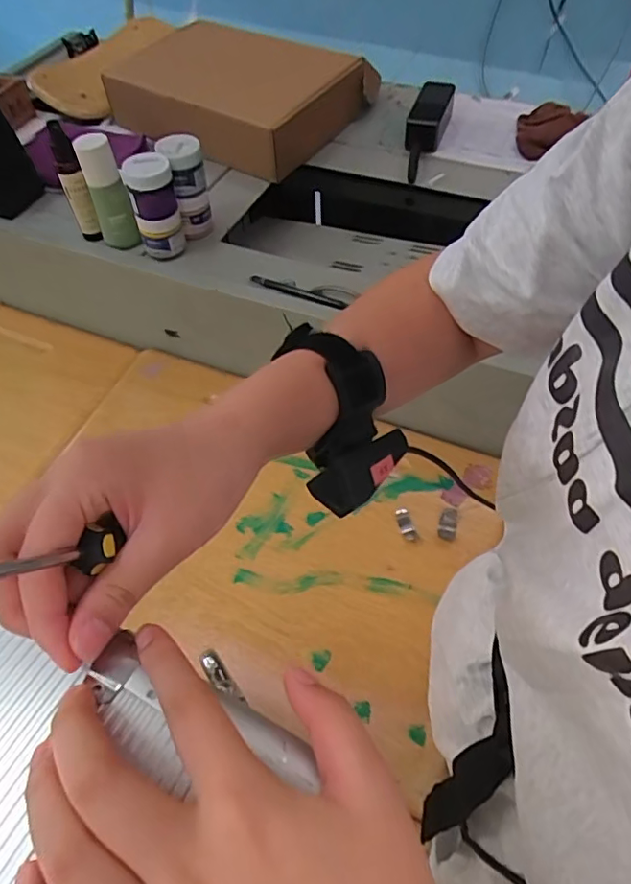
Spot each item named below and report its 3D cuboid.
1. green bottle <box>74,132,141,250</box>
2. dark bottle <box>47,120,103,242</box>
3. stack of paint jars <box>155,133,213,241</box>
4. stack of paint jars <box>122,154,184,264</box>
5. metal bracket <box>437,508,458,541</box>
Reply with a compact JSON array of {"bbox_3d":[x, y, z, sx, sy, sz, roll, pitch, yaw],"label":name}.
[{"bbox_3d":[-0.267,-0.319,0.696,0.048,0.133,0.043,-22,57,-12],"label":"green bottle"},{"bbox_3d":[-0.311,-0.330,0.702,0.028,0.144,0.032,-26,58,-15],"label":"dark bottle"},{"bbox_3d":[-0.167,-0.336,0.721,0.048,0.123,0.043,-22,57,-12],"label":"stack of paint jars"},{"bbox_3d":[-0.204,-0.301,0.696,0.056,0.115,0.049,-15,56,-8],"label":"stack of paint jars"},{"bbox_3d":[0.159,0.097,0.649,0.021,0.004,0.040,10,56,9],"label":"metal bracket"}]

